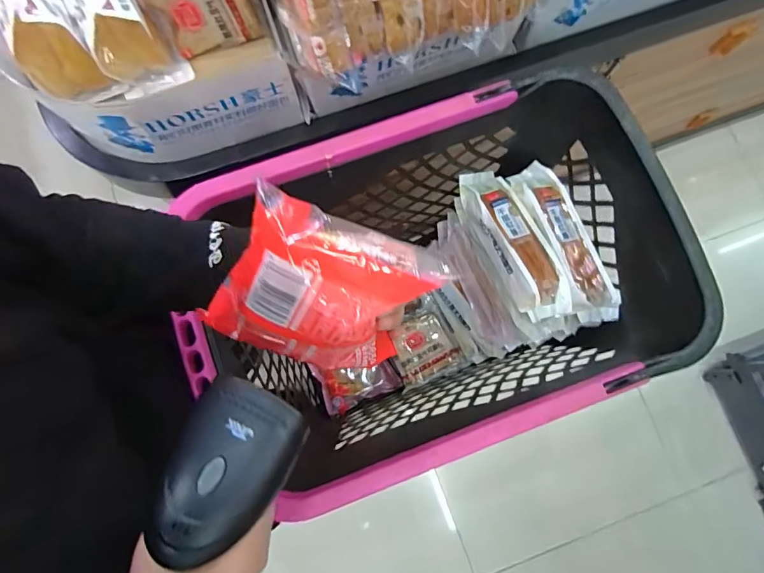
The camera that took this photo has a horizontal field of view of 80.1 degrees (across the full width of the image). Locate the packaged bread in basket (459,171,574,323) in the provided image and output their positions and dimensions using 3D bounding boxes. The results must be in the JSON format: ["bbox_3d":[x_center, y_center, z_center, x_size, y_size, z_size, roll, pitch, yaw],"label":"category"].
[{"bbox_3d":[0.194,-0.060,0.680,0.074,0.072,0.244,-22,68,-5],"label":"packaged bread in basket"}]

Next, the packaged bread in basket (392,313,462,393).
[{"bbox_3d":[0.076,0.115,0.842,0.118,0.031,0.113,-25,81,-5],"label":"packaged bread in basket"}]

